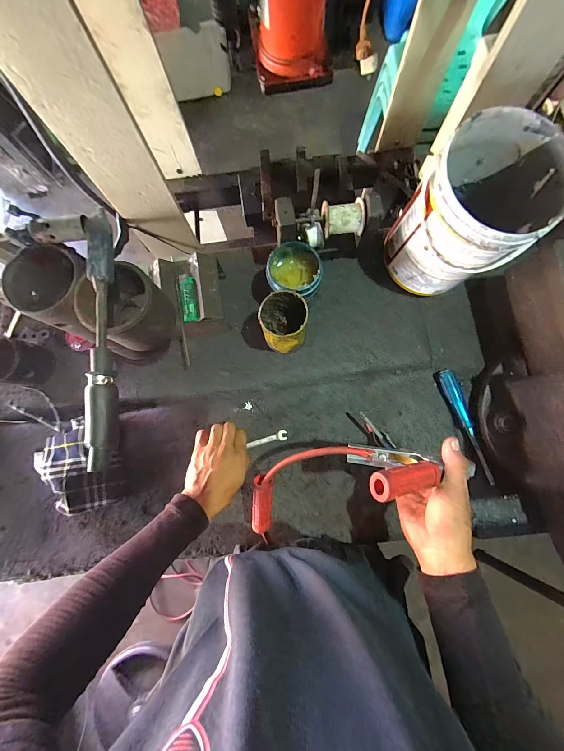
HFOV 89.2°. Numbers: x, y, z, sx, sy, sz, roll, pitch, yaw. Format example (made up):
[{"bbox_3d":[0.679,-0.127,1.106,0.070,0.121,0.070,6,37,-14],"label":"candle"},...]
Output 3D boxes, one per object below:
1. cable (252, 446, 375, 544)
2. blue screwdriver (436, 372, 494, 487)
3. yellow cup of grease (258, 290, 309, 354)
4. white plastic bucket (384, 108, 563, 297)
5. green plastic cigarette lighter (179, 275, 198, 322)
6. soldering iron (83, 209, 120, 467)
[{"bbox_3d":[0.026,0.160,0.426,0.224,0.029,0.088,-40,83,15],"label":"cable"},{"bbox_3d":[0.322,0.084,0.496,0.027,0.029,0.196,-19,83,-1],"label":"blue screwdriver"},{"bbox_3d":[0.004,-0.086,0.487,0.072,0.110,0.079,0,83,2],"label":"yellow cup of grease"},{"bbox_3d":[0.290,-0.242,0.454,0.162,0.202,0.171,41,86,6],"label":"white plastic bucket"},{"bbox_3d":[-0.153,-0.129,0.472,0.026,0.008,0.080,-9,80,1],"label":"green plastic cigarette lighter"},{"bbox_3d":[-0.195,-0.042,0.309,0.026,0.023,0.275,-5,83,1],"label":"soldering iron"}]

